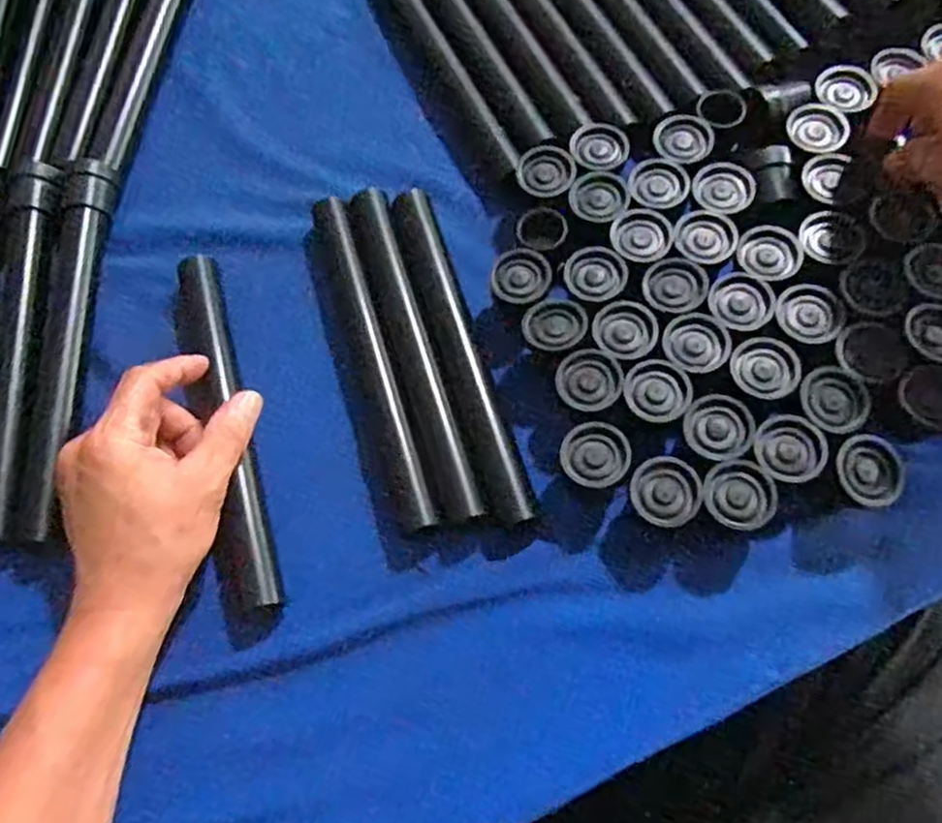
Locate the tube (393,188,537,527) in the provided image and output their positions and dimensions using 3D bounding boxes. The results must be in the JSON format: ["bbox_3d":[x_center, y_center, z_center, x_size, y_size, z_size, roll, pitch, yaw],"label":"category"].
[{"bbox_3d":[-0.008,-0.039,0.430,0.026,0.021,0.218,-17,68,-2],"label":"tube"}]

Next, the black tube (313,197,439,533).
[{"bbox_3d":[-0.058,-0.034,0.437,0.022,0.024,0.219,-18,69,-3],"label":"black tube"}]

